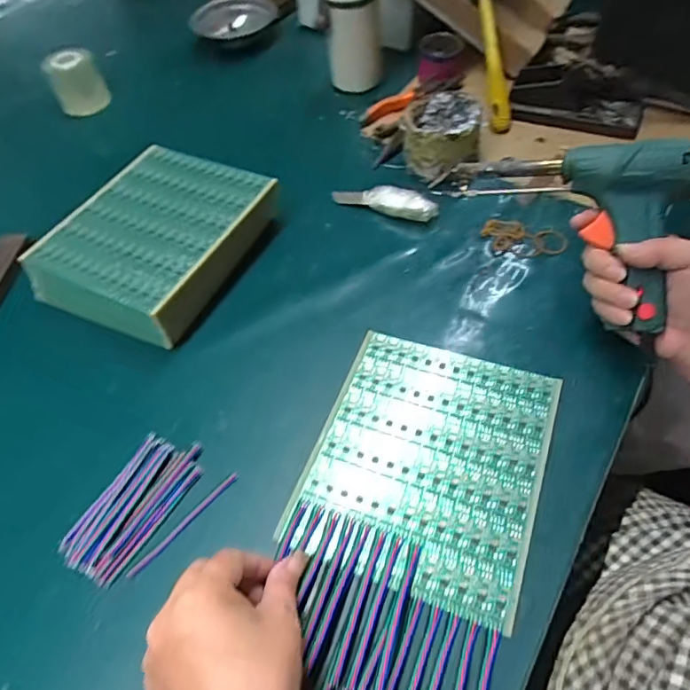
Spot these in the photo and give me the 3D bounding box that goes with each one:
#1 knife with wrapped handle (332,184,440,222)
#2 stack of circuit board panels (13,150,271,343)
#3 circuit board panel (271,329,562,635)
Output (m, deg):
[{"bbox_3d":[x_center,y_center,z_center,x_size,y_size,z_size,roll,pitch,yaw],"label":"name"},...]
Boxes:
[{"bbox_3d":[0.042,-0.154,0.552,0.115,0.023,0.026,20,58,18],"label":"knife with wrapped handle"},{"bbox_3d":[-0.185,-0.105,0.520,0.182,0.054,0.199,21,58,19],"label":"stack of circuit board panels"},{"bbox_3d":[0.062,0.083,0.393,0.163,0.005,0.192,16,57,16],"label":"circuit board panel"}]

